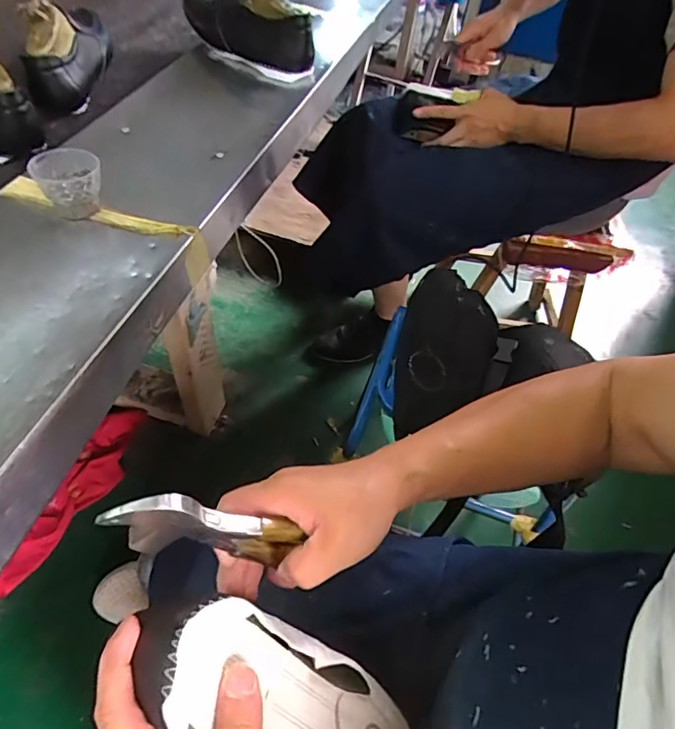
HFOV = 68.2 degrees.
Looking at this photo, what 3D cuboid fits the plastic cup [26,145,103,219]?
[{"bbox_3d":[-0.275,-0.186,0.515,0.063,0.053,0.060,-22,59,-23],"label":"plastic cup"}]

